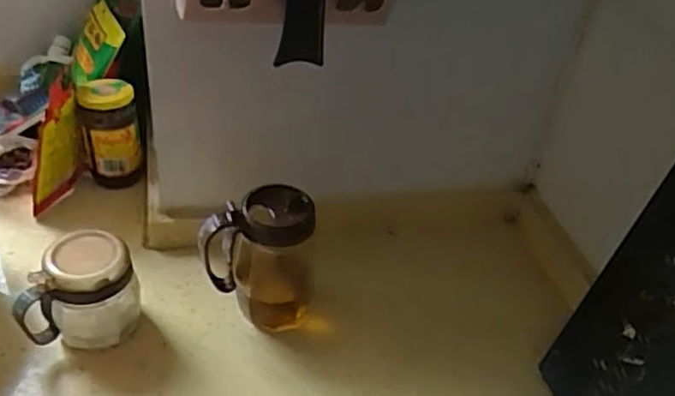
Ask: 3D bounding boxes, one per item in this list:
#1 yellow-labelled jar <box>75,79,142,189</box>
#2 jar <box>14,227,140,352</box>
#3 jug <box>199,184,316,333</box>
[{"bbox_3d":[-0.283,-0.075,0.818,0.066,0.136,0.057,-8,41,-16],"label":"yellow-labelled jar"},{"bbox_3d":[-0.253,0.098,0.650,0.105,0.107,0.071,-5,40,-12],"label":"jar"},{"bbox_3d":[-0.079,0.059,0.683,0.107,0.152,0.087,5,39,-1],"label":"jug"}]

